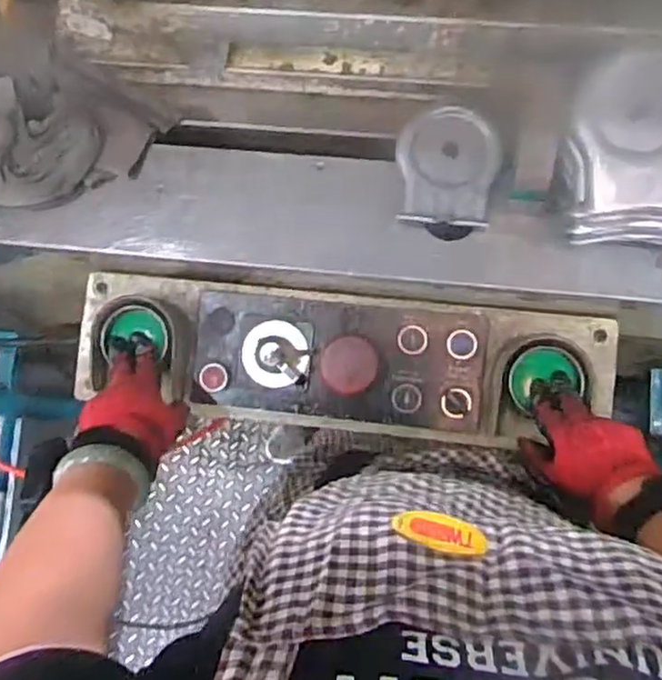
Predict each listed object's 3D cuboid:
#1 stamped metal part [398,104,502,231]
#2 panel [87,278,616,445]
[{"bbox_3d":[0.108,-0.160,0.640,0.092,0.019,0.106,10,82,6],"label":"stamped metal part"},{"bbox_3d":[0.009,0.024,0.698,0.533,0.057,0.136,5,81,5],"label":"panel"}]

